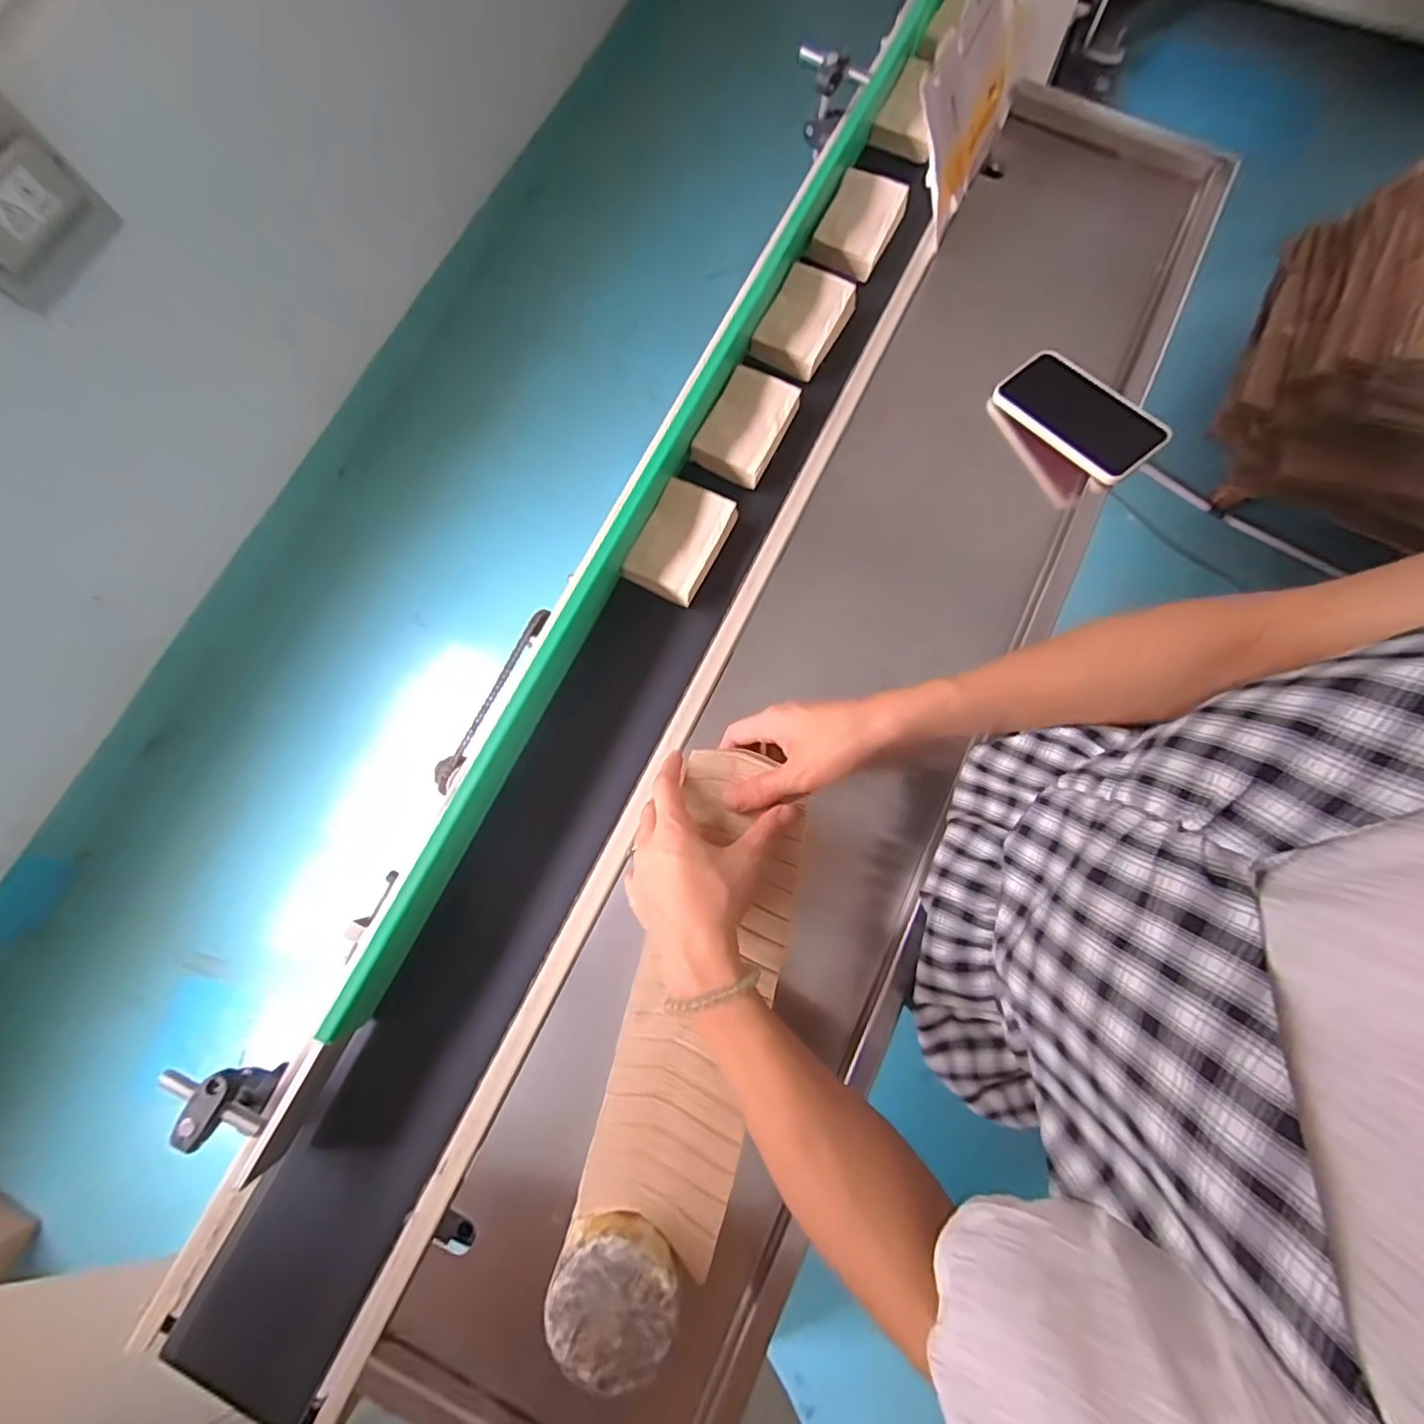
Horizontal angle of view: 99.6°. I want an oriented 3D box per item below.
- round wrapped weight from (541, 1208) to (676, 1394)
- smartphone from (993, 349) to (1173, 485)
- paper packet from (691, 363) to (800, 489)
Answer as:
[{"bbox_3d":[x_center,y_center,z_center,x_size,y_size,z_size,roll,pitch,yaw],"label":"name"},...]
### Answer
[{"bbox_3d":[-0.061,0.366,0.379,0.079,0.034,0.079,0,77,2],"label":"round wrapped weight"},{"bbox_3d":[0.360,-0.294,0.589,0.083,0.013,0.158,-41,70,-2],"label":"smartphone"},{"bbox_3d":[0.033,-0.278,0.582,0.074,0.029,0.105,24,79,7],"label":"paper packet"}]

